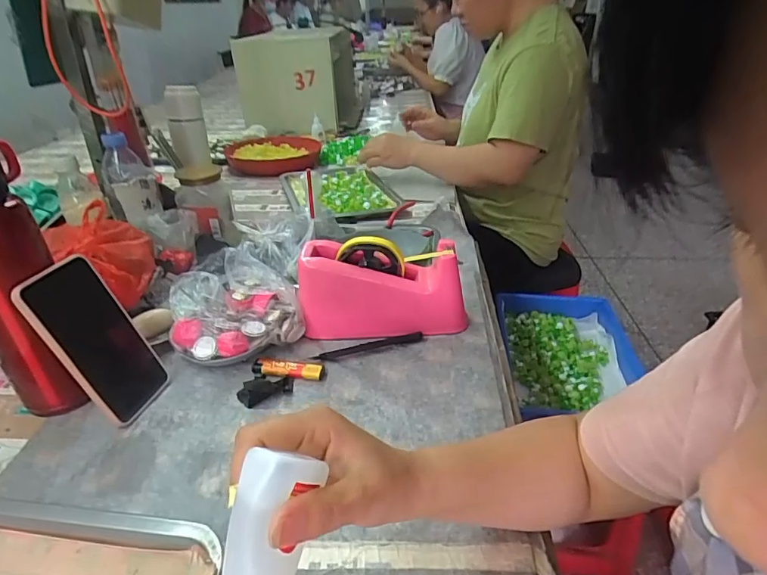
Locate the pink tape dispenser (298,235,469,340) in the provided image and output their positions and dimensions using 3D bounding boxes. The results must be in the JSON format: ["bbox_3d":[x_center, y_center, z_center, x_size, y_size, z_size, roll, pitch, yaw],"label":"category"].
[{"bbox_3d":[0.000,0.001,0.577,0.198,0.104,0.064,-2,32,-1],"label":"pink tape dispenser"}]

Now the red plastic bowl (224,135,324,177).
[{"bbox_3d":[-0.291,-0.347,1.214,0.243,0.049,0.246,-1,32,0],"label":"red plastic bowl"}]

